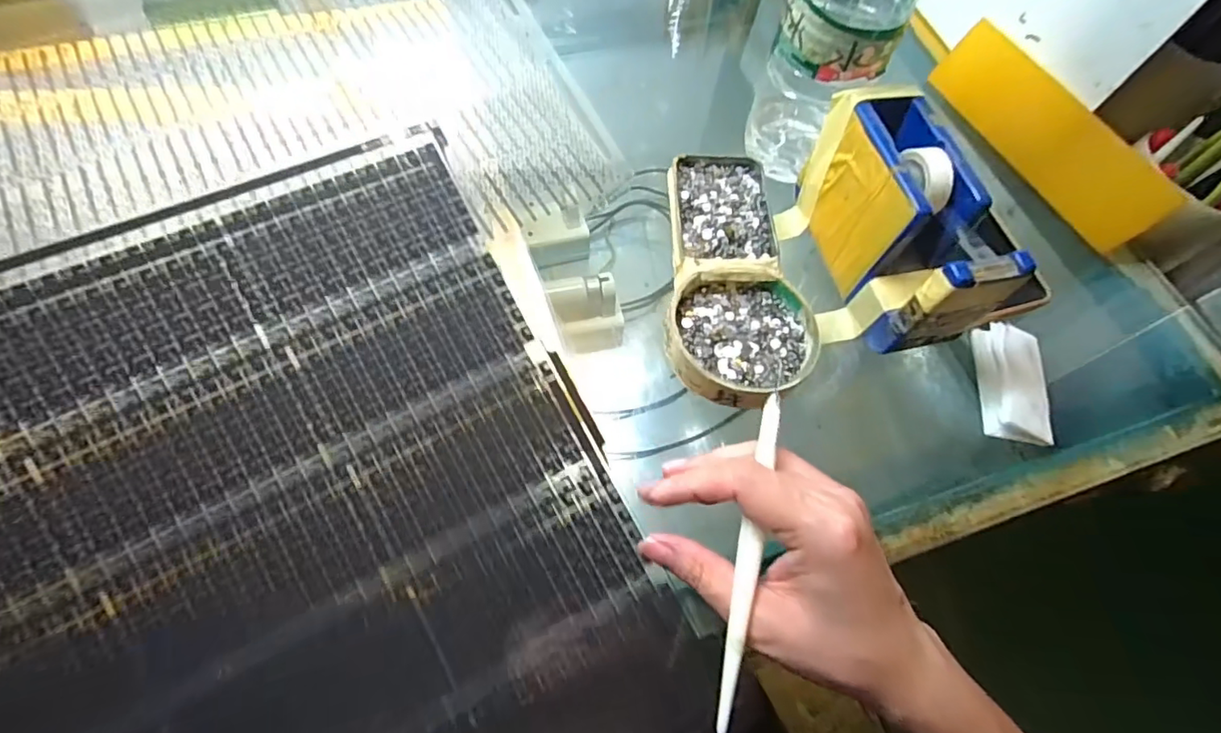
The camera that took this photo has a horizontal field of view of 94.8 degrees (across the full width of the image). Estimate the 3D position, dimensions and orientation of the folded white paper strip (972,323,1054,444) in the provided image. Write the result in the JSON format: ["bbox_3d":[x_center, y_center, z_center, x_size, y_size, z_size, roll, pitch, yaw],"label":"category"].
[{"bbox_3d":[0.231,0.008,0.322,0.035,0.012,0.071,10,63,0],"label":"folded white paper strip"}]

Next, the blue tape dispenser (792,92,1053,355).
[{"bbox_3d":[0.158,-0.078,0.311,0.054,0.071,0.141,-12,65,-10],"label":"blue tape dispenser"}]

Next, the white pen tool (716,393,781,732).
[{"bbox_3d":[0.059,0.077,0.235,0.009,0.005,0.136,13,72,4],"label":"white pen tool"}]

